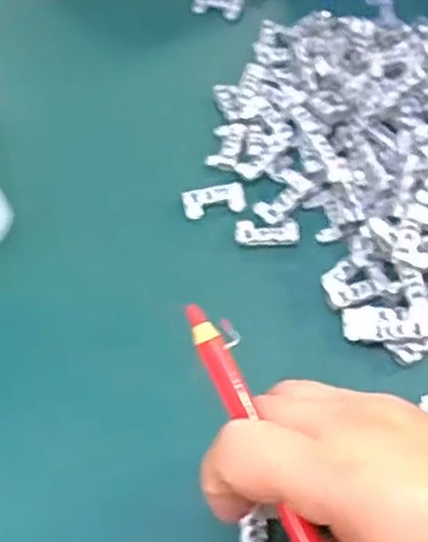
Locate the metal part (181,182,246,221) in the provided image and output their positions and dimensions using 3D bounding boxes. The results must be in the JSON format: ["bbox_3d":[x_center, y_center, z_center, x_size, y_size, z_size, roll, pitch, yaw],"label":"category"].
[{"bbox_3d":[0.000,-0.037,0.380,0.031,0.005,0.018,-11,56,-2],"label":"metal part"}]

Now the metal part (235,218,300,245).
[{"bbox_3d":[0.027,-0.020,0.366,0.031,0.004,0.015,1,56,5],"label":"metal part"}]

